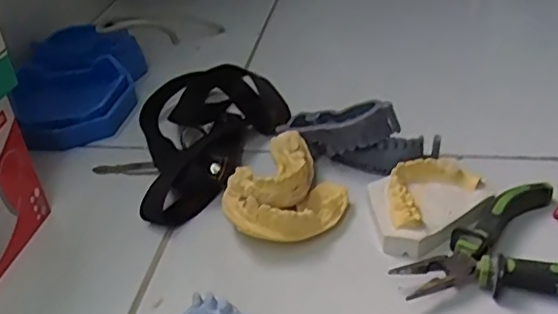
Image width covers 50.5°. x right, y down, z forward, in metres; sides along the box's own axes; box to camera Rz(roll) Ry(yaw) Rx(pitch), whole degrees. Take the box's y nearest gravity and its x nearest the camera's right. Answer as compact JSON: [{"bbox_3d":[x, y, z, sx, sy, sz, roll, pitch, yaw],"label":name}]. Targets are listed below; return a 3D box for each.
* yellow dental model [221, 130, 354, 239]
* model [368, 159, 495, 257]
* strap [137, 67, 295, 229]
[{"bbox_3d":[0.003,0.018,0.345,0.072,0.033,0.065,-32,43,-33],"label":"yellow dental model"},{"bbox_3d":[0.086,0.026,0.331,0.064,0.022,0.053,-7,35,-3],"label":"model"},{"bbox_3d":[-0.045,-0.019,0.416,0.102,0.028,0.153,-9,35,-6],"label":"strap"}]

